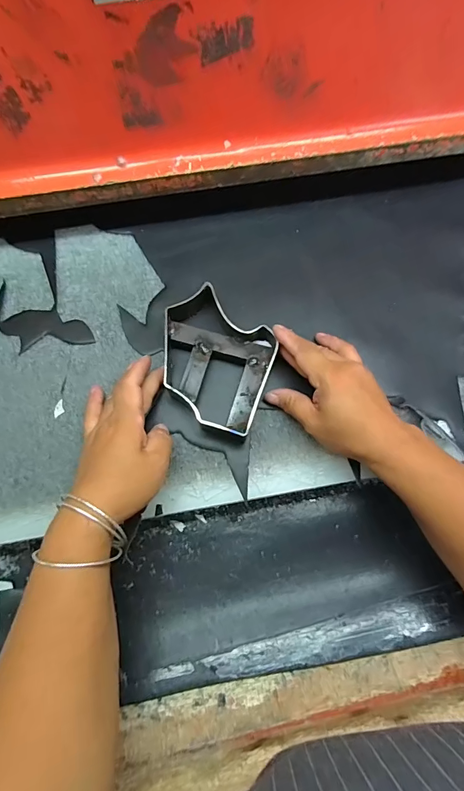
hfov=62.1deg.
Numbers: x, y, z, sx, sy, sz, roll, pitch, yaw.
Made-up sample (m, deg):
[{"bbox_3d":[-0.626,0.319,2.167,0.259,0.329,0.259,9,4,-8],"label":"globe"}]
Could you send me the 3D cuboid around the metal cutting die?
[{"bbox_3d":[-0.019,-0.035,0.381,0.114,0.037,0.132,20,74,5],"label":"metal cutting die"}]

